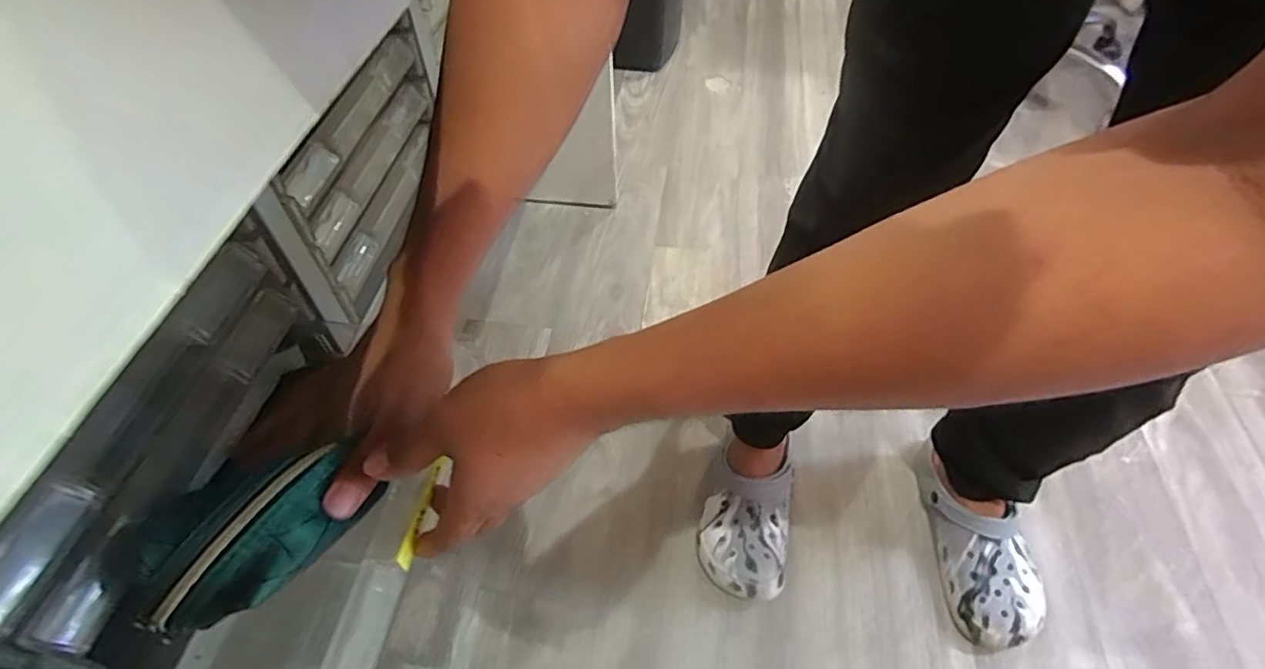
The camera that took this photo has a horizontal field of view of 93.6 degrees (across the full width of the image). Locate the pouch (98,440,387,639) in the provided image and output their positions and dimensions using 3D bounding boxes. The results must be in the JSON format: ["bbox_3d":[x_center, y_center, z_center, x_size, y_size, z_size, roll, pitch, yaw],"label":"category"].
[{"bbox_3d":[-0.206,0.105,0.325,0.061,0.044,0.123,31,56,20],"label":"pouch"}]

